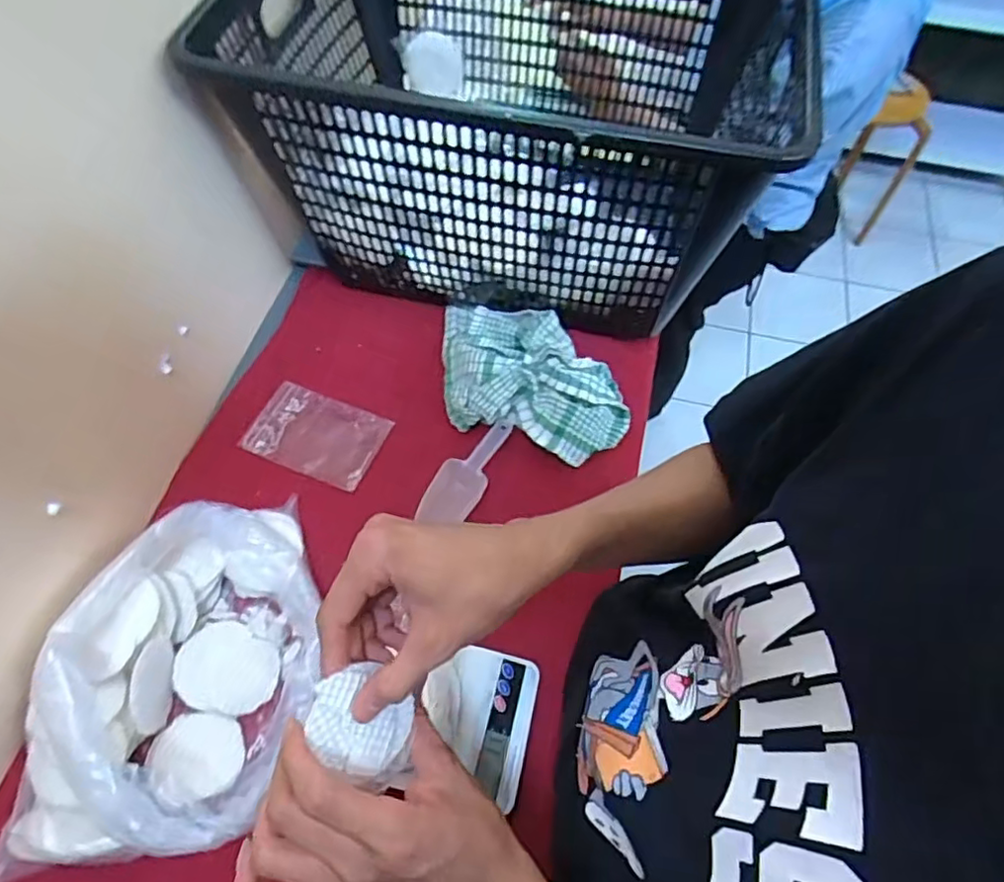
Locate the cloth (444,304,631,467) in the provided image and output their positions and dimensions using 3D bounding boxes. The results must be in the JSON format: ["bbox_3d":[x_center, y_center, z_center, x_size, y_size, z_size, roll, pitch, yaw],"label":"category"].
[{"bbox_3d":[0.029,-0.076,0.726,0.245,0.056,0.160,18,62,9],"label":"cloth"}]

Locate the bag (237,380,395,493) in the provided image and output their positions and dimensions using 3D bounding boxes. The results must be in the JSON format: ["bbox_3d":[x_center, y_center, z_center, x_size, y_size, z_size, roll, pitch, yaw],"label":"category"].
[{"bbox_3d":[-0.213,-0.009,0.715,0.151,0.009,0.097,21,62,10],"label":"bag"}]

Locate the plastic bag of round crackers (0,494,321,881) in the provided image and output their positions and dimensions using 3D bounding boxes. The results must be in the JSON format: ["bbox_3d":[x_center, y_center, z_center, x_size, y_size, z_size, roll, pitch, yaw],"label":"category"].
[{"bbox_3d":[-0.264,0.193,0.535,0.200,0.113,0.323,13,61,6],"label":"plastic bag of round crackers"}]

